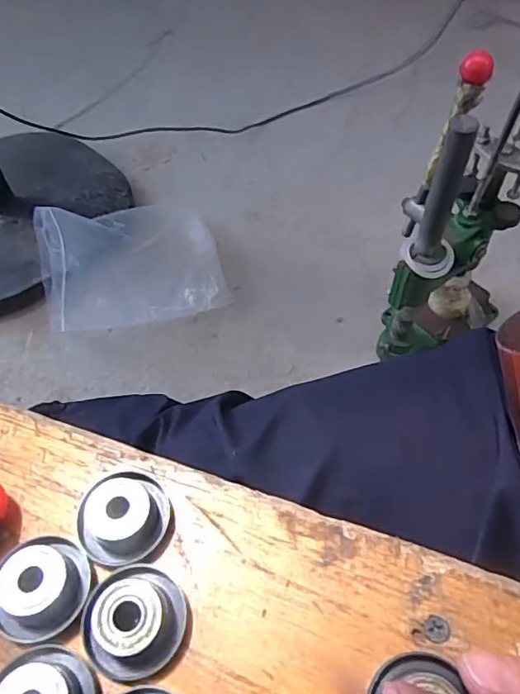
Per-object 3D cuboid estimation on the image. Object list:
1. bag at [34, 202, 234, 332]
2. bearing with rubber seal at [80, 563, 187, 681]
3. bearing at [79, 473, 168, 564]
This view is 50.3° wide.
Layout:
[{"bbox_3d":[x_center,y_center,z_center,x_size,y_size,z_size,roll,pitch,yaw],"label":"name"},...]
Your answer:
[{"bbox_3d":[-0.202,-0.142,0.885,0.286,0.102,0.213,-16,55,-16],"label":"bag"},{"bbox_3d":[-0.040,0.085,0.177,0.032,0.011,0.032,2,52,-3],"label":"bearing with rubber seal"},{"bbox_3d":[-0.048,0.060,0.194,0.030,0.015,0.029,2,52,-3],"label":"bearing"}]

